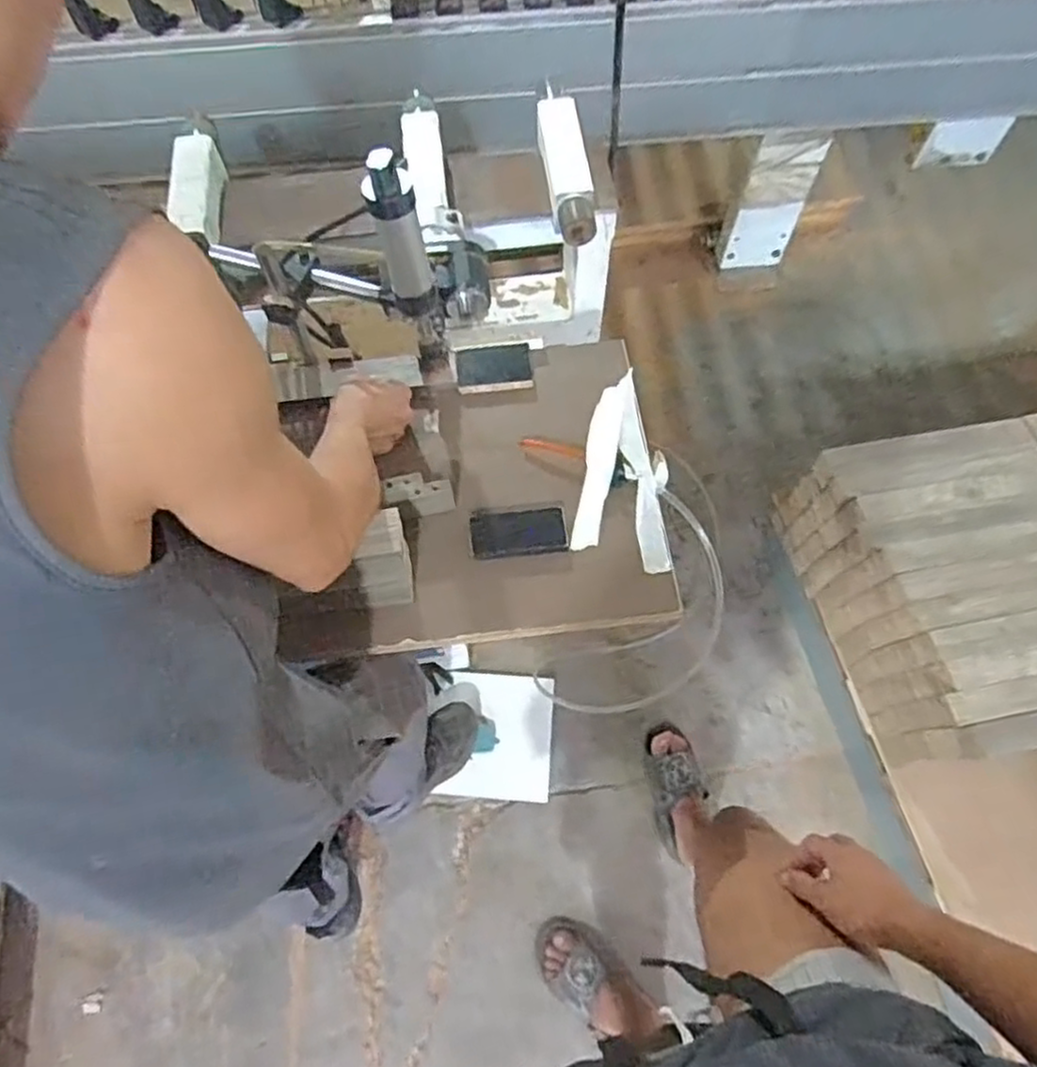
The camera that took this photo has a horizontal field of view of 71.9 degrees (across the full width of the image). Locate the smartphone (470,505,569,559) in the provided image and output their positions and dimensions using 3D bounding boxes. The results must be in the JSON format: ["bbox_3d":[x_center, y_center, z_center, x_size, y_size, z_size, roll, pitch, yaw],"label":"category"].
[{"bbox_3d":[0.001,-0.001,0.835,0.110,0.012,0.053,-5,66,-2],"label":"smartphone"}]

